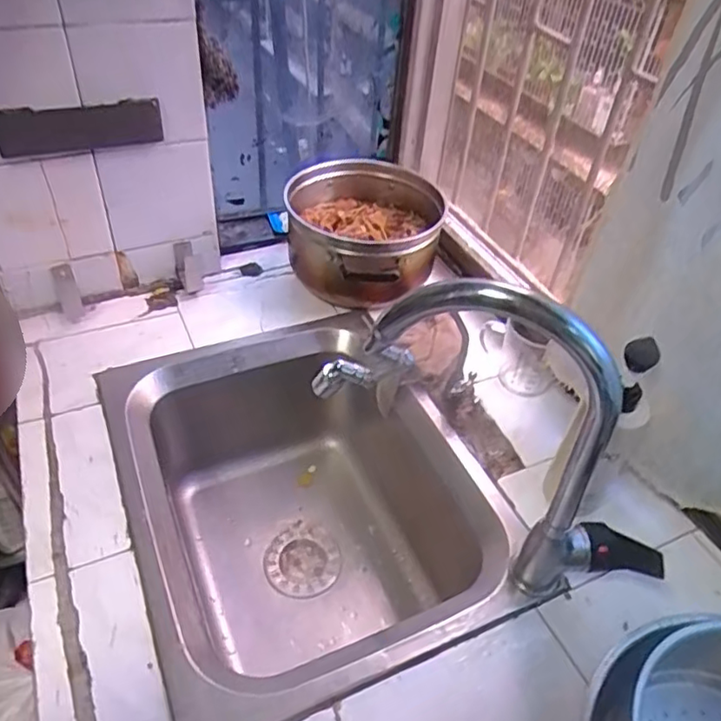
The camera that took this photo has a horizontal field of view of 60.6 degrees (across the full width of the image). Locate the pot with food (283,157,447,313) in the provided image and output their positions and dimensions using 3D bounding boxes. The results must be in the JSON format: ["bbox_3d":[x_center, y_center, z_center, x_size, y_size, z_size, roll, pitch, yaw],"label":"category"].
[{"bbox_3d":[0.004,-0.191,0.951,0.230,0.130,0.248,2,42,-2],"label":"pot with food"}]

